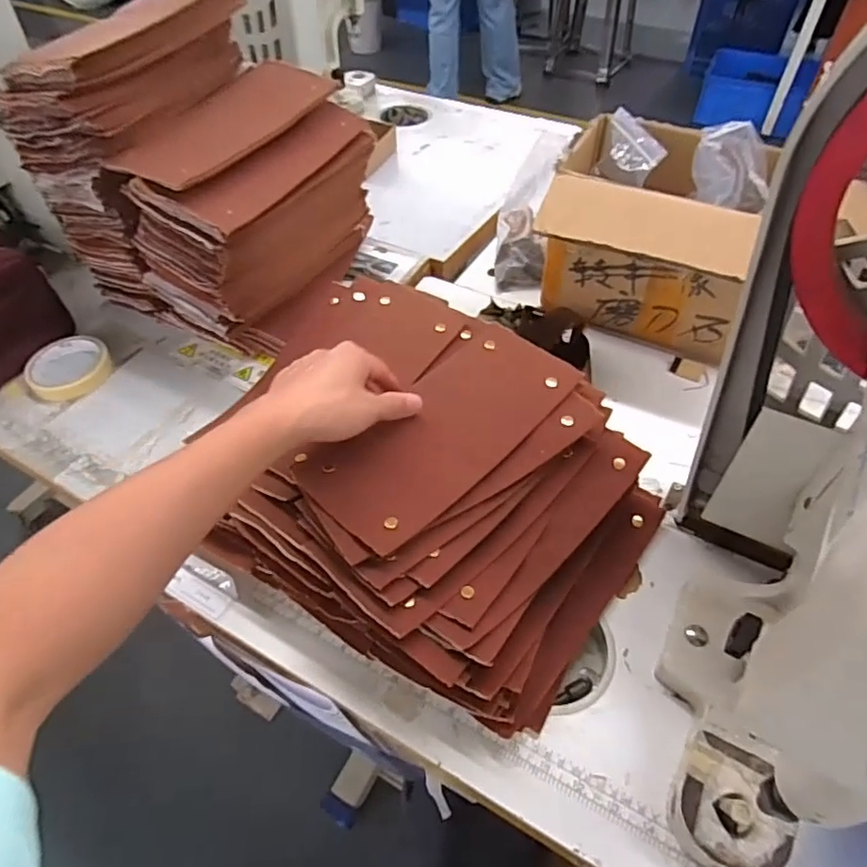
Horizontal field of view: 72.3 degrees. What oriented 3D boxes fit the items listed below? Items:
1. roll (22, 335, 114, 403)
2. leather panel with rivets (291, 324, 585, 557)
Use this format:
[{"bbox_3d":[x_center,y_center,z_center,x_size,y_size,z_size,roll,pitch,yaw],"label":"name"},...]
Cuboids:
[{"bbox_3d":[-0.437,-0.080,0.710,0.091,0.024,0.091,-1,51,1],"label":"roll"},{"bbox_3d":[0.006,-0.007,0.522,0.120,0.025,0.245,36,62,26],"label":"leather panel with rivets"}]

